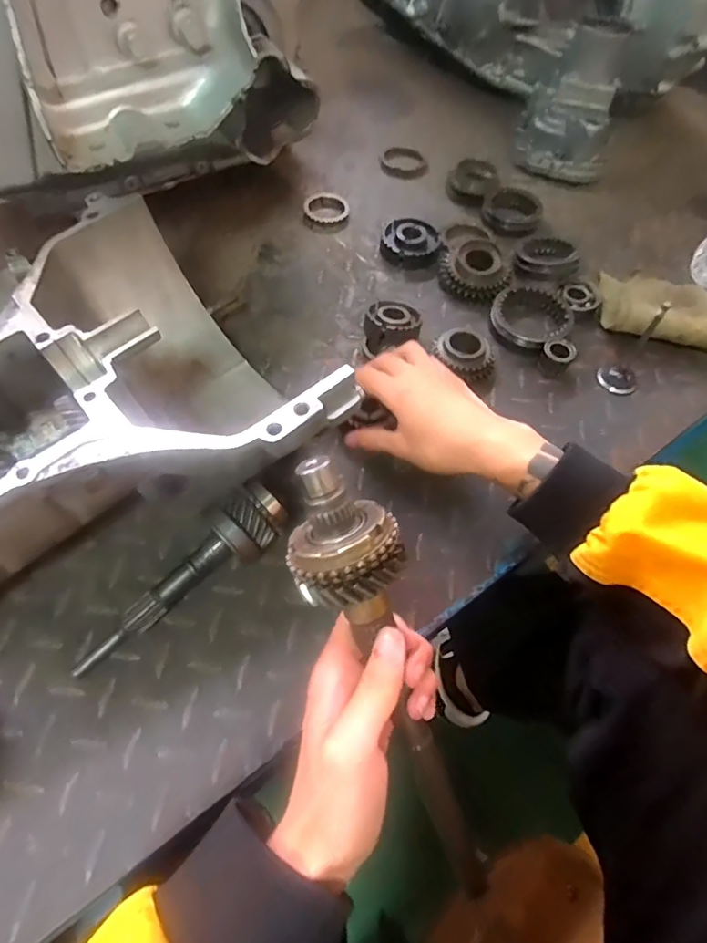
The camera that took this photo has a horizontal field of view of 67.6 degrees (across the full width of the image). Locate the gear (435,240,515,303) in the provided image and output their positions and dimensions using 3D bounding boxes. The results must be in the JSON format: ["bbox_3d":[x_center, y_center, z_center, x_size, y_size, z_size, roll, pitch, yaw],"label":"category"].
[{"bbox_3d":[0.131,-0.216,0.567,0.078,0.033,0.078,15,60,5],"label":"gear"}]

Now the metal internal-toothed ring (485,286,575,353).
[{"bbox_3d":[0.180,-0.157,0.539,0.083,0.020,0.078,1,60,-2],"label":"metal internal-toothed ring"}]

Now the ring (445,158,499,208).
[{"bbox_3d":[0.145,-0.357,0.652,0.058,0.028,0.058,1,60,-2],"label":"ring"}]

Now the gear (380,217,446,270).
[{"bbox_3d":[0.067,-0.258,0.602,0.069,0.025,0.069,8,60,2],"label":"gear"}]

